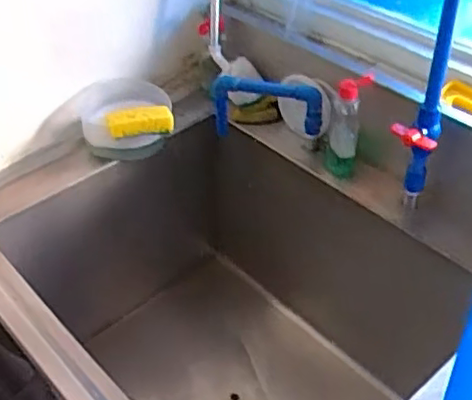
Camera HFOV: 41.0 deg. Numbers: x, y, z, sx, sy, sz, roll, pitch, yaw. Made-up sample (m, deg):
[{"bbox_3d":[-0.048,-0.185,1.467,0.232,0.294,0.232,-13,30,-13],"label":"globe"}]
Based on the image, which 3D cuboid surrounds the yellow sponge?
[{"bbox_3d":[-0.150,-0.123,0.990,0.098,0.034,0.045,-12,43,-12],"label":"yellow sponge"}]

